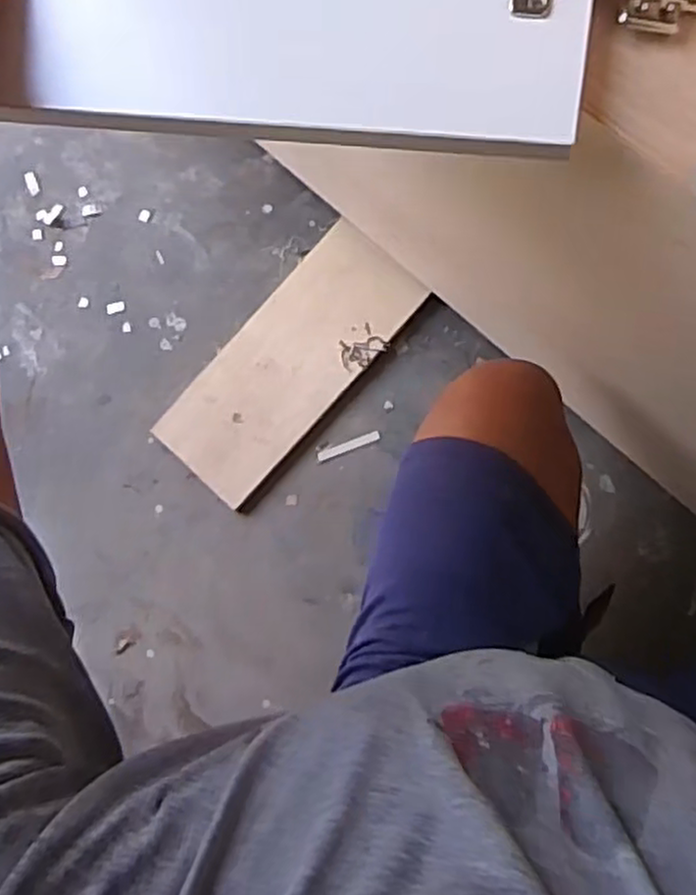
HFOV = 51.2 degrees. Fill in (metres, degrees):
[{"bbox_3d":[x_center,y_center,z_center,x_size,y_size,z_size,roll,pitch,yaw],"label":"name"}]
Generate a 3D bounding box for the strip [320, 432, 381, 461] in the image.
[{"bbox_3d":[0.002,-0.001,0.949,0.084,0.004,0.012,-22,80,4],"label":"strip"}]

